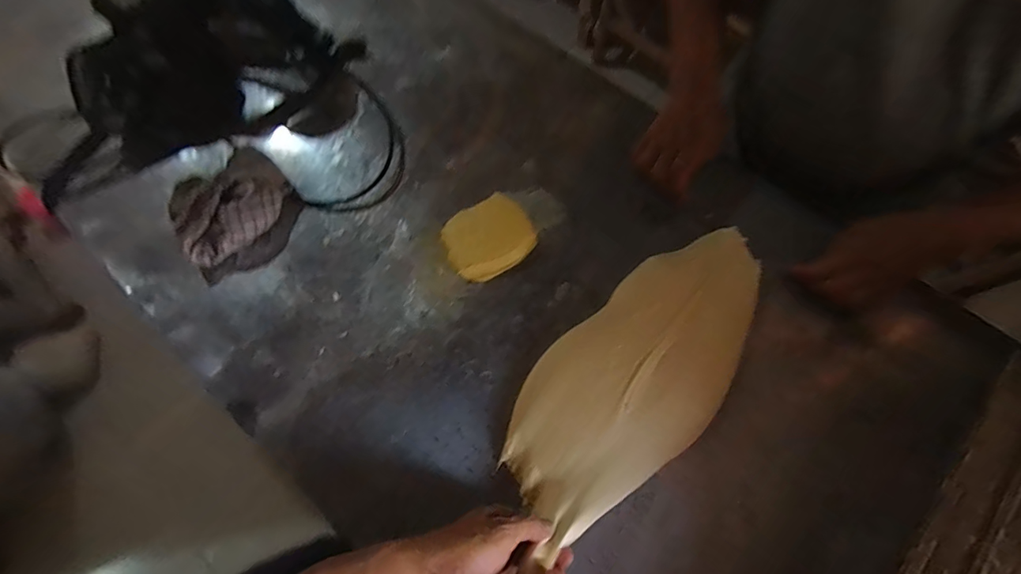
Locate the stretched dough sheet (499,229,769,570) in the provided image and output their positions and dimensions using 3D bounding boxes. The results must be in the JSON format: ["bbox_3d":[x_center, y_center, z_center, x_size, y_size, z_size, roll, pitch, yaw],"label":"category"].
[{"bbox_3d":[0.134,0.083,0.466,0.164,0.042,0.366,40,74,18],"label":"stretched dough sheet"}]

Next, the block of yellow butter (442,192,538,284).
[{"bbox_3d":[-0.026,-0.059,0.534,0.104,0.014,0.096,-26,70,-8],"label":"block of yellow butter"}]

